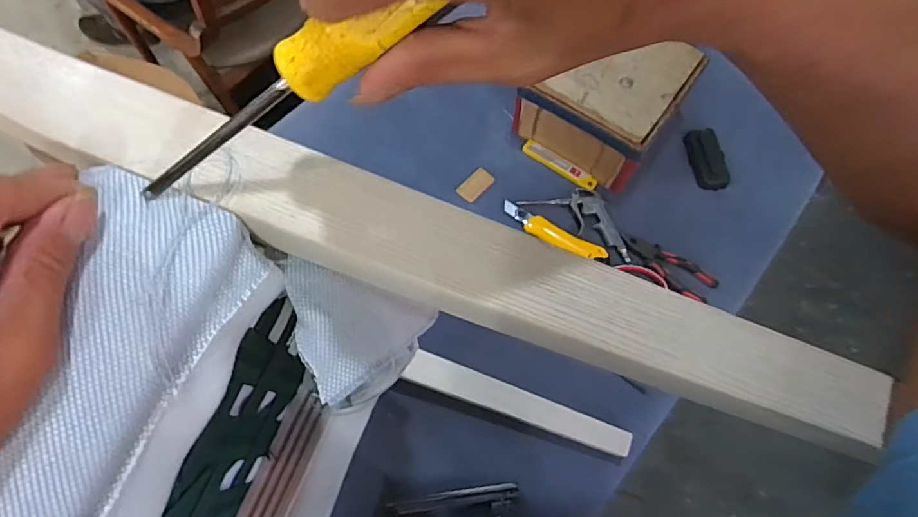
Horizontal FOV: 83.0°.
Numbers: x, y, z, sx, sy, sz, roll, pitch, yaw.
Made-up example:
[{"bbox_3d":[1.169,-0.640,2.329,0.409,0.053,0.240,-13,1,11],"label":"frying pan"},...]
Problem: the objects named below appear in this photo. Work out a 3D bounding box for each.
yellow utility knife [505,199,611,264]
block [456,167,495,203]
[{"bbox_3d":[0.146,-0.039,0.802,0.176,0.017,0.030,30,69,10],"label":"yellow utility knife"},{"bbox_3d":[0.028,-0.120,0.846,0.037,0.009,0.061,42,72,15],"label":"block"}]

